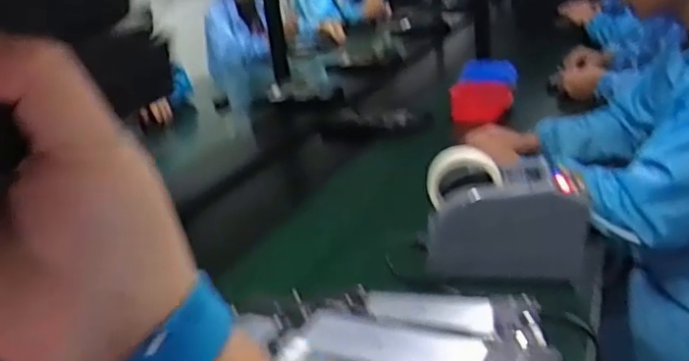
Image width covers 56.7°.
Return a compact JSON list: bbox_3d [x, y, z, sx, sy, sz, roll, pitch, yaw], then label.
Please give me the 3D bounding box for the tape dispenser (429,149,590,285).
[{"bbox_3d":[0.214,0.045,0.848,0.200,0.148,0.102,0,23,15],"label":"tape dispenser"}]

